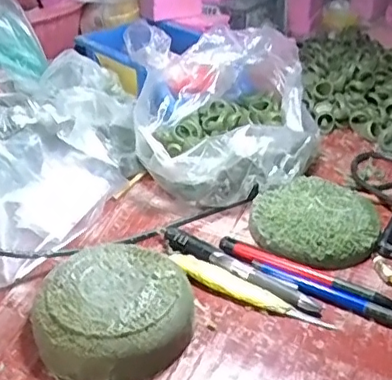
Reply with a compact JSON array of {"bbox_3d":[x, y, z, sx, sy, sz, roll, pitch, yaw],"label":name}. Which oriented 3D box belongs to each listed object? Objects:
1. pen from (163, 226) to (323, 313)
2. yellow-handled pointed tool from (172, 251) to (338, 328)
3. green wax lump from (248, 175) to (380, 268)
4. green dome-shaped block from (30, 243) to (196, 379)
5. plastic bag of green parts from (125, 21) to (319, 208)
[{"bbox_3d":[0.031,0.061,0.445,0.138,0.012,0.018,22,39,28],"label":"pen"},{"bbox_3d":[0.036,0.075,0.426,0.132,0.011,0.019,21,38,27],"label":"yellow-handled pointed tool"},{"bbox_3d":[0.101,0.025,0.489,0.103,0.022,0.098,1,34,-1],"label":"green wax lump"},{"bbox_3d":[-0.054,0.082,0.387,0.096,0.036,0.103,28,42,34],"label":"green dome-shaped block"},{"bbox_3d":[0.028,-0.081,0.572,0.175,0.111,0.201,-2,34,-5],"label":"plastic bag of green parts"}]

